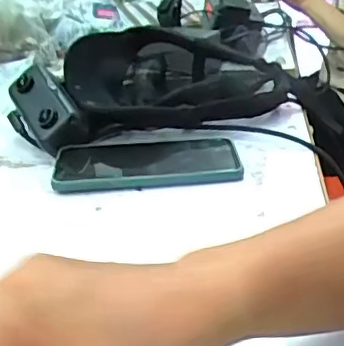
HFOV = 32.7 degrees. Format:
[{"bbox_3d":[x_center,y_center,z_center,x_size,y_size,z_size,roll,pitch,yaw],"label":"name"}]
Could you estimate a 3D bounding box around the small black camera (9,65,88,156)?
[{"bbox_3d":[-0.120,-0.062,0.563,0.049,0.045,0.101,-22,58,-32],"label":"small black camera"}]

